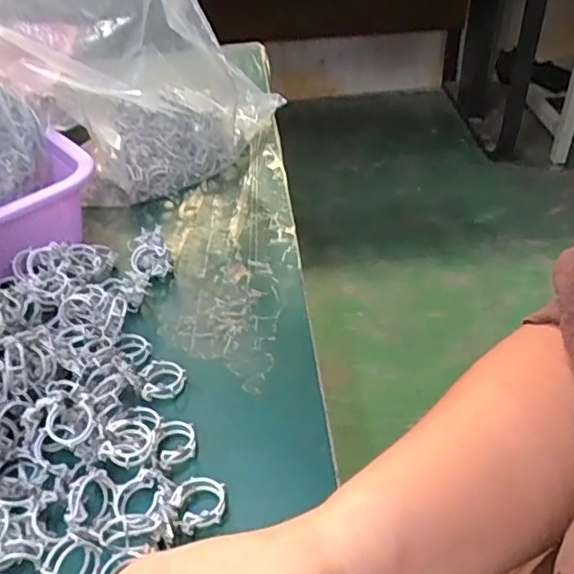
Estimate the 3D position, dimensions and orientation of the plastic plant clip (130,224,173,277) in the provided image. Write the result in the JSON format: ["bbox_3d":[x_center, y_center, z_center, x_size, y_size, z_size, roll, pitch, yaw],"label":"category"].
[{"bbox_3d":[-0.106,-0.024,0.458,0.028,0.023,0.042,-16,40,-14],"label":"plastic plant clip"}]

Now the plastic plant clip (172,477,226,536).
[{"bbox_3d":[-0.043,0.109,0.302,0.027,0.009,0.025,-3,39,2],"label":"plastic plant clip"}]

